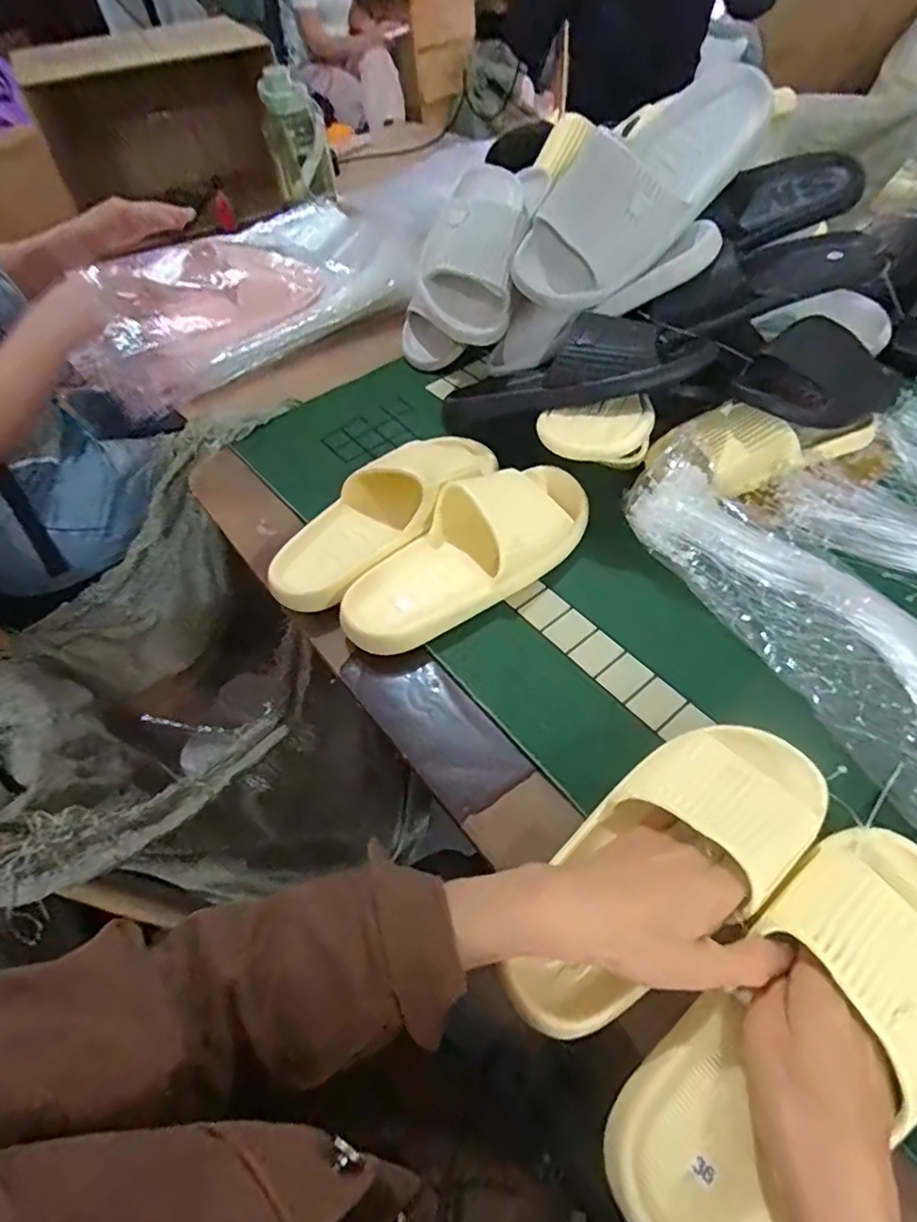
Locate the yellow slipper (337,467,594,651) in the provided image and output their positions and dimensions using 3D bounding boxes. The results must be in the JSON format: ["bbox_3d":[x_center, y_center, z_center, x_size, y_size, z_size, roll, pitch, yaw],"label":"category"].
[{"bbox_3d":[0.020,-0.064,0.518,0.275,0.060,0.101,-37,58,-21],"label":"yellow slipper"}]

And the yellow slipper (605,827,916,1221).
[{"bbox_3d":[0.182,0.216,0.298,0.246,0.060,0.098,-39,58,-11],"label":"yellow slipper"}]

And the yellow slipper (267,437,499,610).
[{"bbox_3d":[-0.068,-0.107,0.546,0.095,0.054,0.263,34,63,27],"label":"yellow slipper"}]

